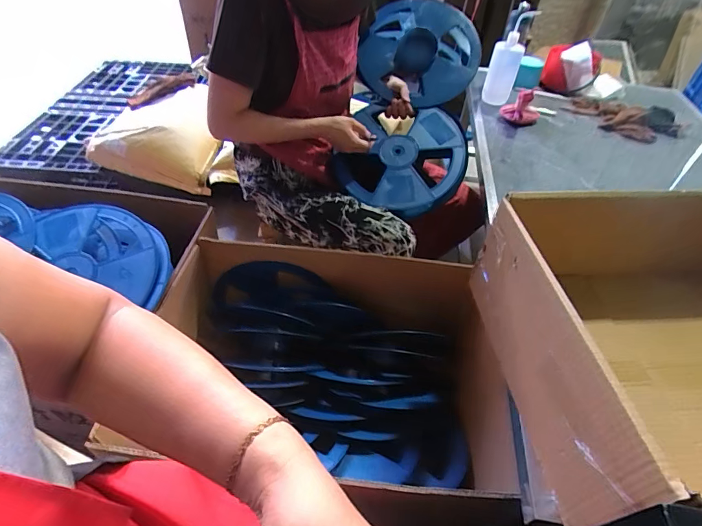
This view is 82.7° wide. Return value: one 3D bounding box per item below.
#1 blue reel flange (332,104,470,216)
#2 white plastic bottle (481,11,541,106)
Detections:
[{"bbox_3d":[0.130,-0.271,1.029,0.333,0.062,0.317,1,71,1],"label":"blue reel flange"},{"bbox_3d":[0.524,-0.684,1.343,0.104,0.249,0.091,15,47,10],"label":"white plastic bottle"}]

